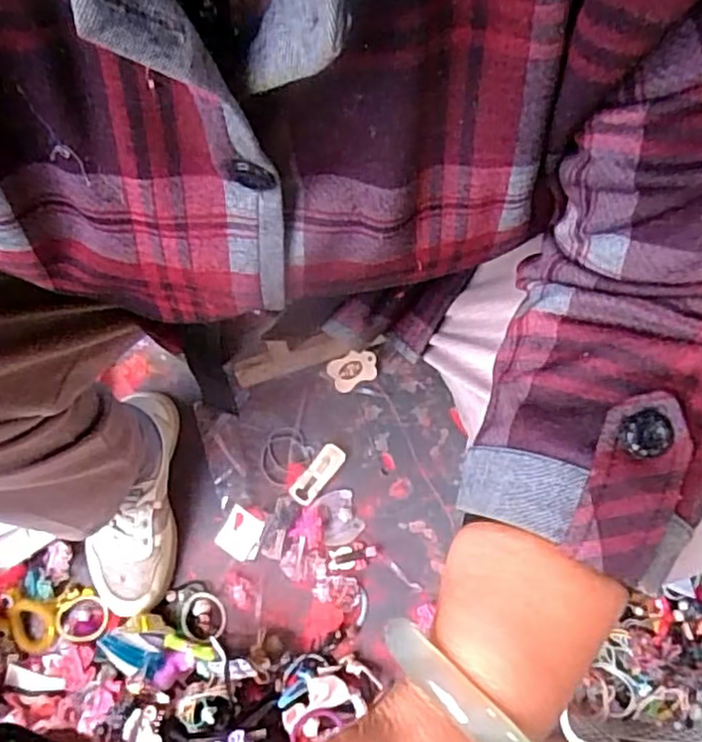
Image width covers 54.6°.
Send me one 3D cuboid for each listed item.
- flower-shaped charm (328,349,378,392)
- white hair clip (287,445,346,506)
[{"bbox_3d":[0.004,-0.002,0.813,0.058,0.005,0.041,-28,100,-4],"label":"flower-shaped charm"},{"bbox_3d":[-0.038,0.119,0.785,0.029,0.010,0.078,39,77,10],"label":"white hair clip"}]

